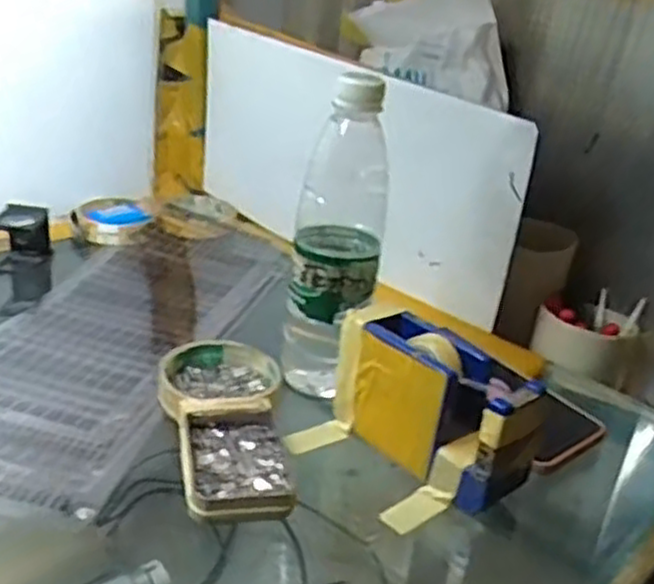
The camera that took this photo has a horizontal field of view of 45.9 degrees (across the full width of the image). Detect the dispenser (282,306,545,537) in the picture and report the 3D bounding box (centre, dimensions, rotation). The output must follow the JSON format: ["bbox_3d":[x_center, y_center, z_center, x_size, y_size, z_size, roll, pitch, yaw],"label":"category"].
[{"bbox_3d":[0.060,0.081,0.493,0.069,0.104,0.141,-16,34,-42],"label":"dispenser"}]

